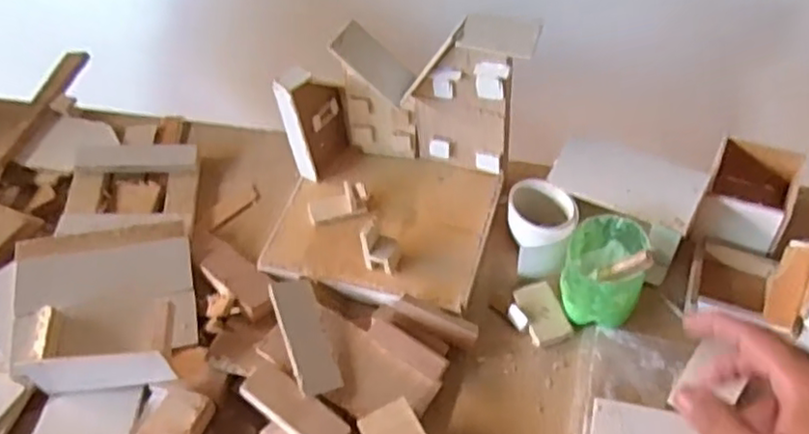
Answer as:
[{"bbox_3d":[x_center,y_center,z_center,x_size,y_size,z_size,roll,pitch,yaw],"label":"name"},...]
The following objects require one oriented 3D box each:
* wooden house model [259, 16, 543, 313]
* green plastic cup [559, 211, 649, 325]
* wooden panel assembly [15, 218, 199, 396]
[{"bbox_3d":[-0.019,-0.042,0.535,0.178,0.133,0.164,11,54,14],"label":"wooden house model"},{"bbox_3d":[0.148,0.041,0.507,0.057,0.065,0.059,-4,51,4],"label":"green plastic cup"},{"bbox_3d":[-0.234,0.067,0.531,0.130,0.039,0.148,-12,51,-2],"label":"wooden panel assembly"}]

